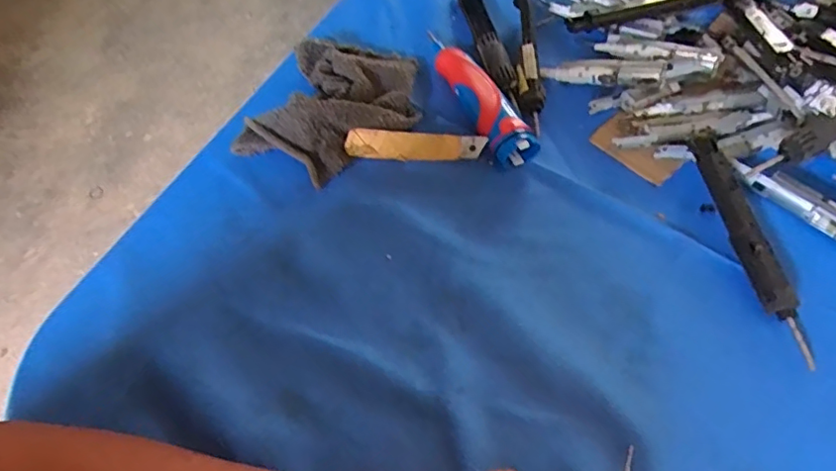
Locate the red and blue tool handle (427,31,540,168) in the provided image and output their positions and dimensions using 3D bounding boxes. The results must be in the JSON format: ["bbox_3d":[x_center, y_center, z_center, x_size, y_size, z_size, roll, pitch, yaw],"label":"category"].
[{"bbox_3d":[0.045,-0.122,0.462,0.035,0.030,0.158,-24,62,-9],"label":"red and blue tool handle"}]

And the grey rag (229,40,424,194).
[{"bbox_3d":[-0.065,-0.111,0.458,0.122,0.031,0.139,17,63,13],"label":"grey rag"}]

